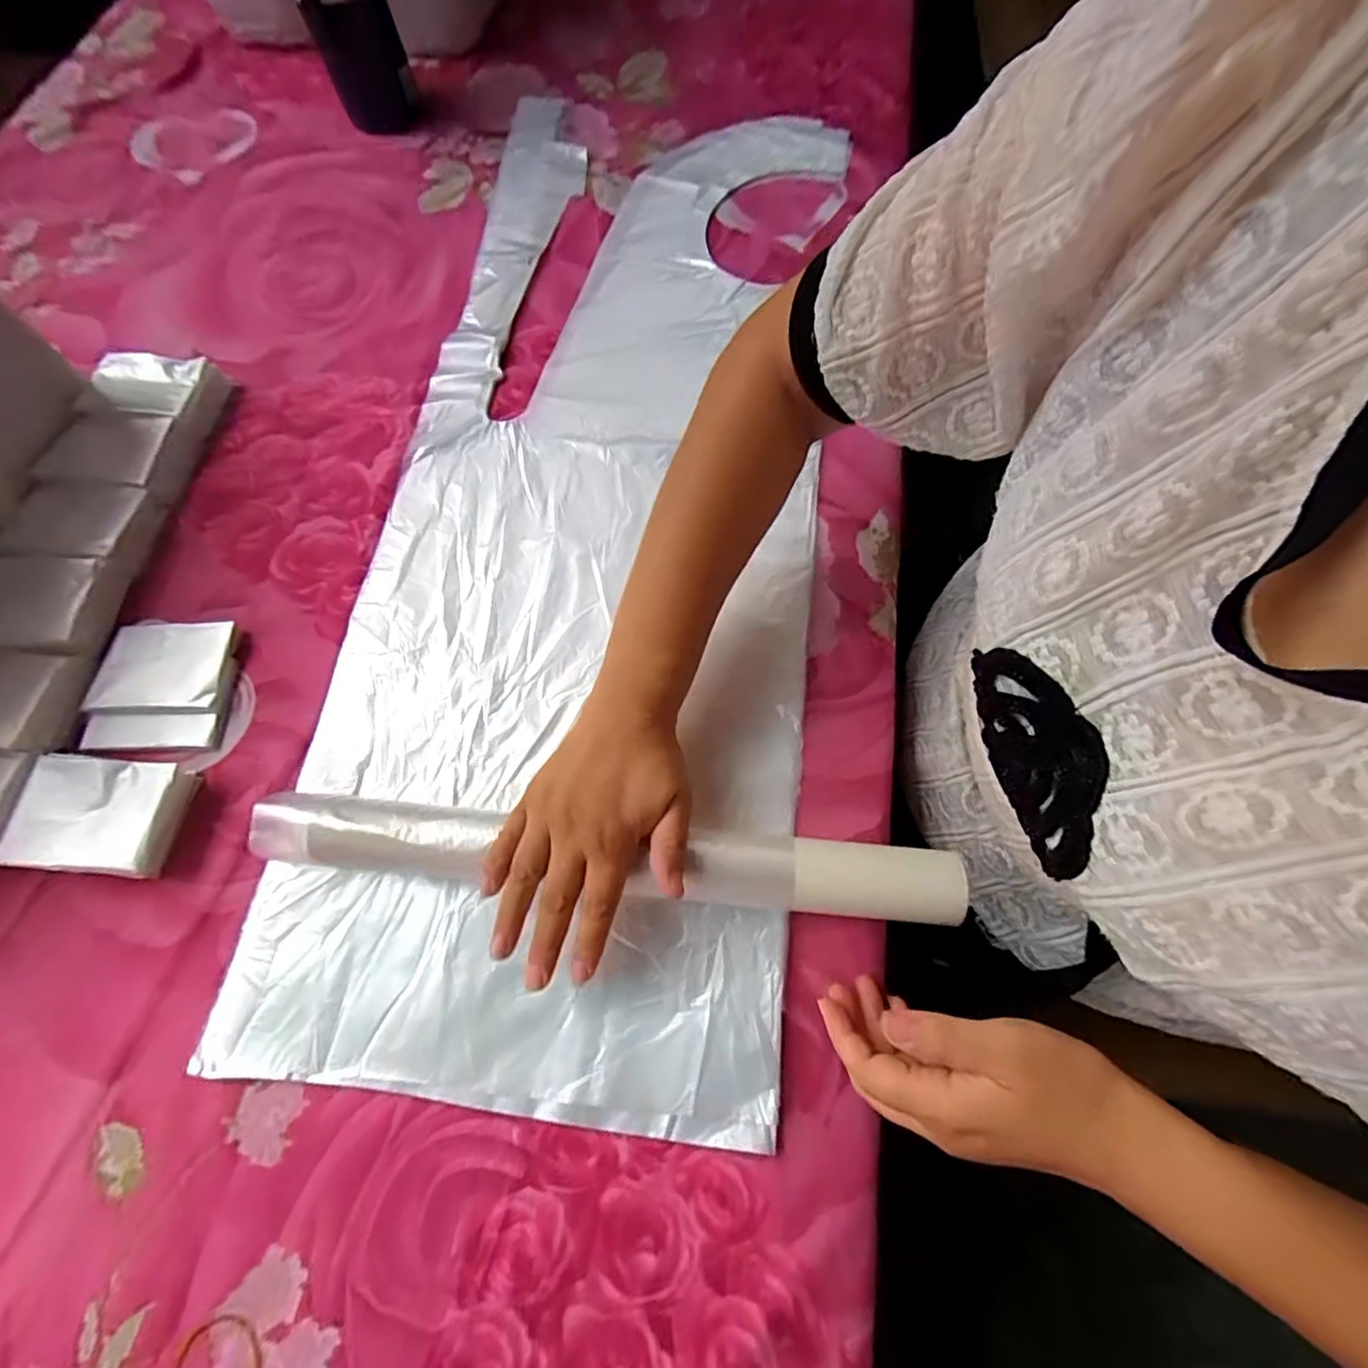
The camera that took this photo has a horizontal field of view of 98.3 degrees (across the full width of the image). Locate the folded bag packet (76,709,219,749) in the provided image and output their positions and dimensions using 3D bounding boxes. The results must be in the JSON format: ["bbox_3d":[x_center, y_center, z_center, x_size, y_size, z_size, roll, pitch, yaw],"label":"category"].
[{"bbox_3d":[-0.347,0.029,0.383,0.081,0.012,0.024,-1,69,1],"label":"folded bag packet"}]

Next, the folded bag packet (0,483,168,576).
[{"bbox_3d":[-0.432,-0.113,0.427,0.086,0.031,0.063,3,69,3],"label":"folded bag packet"}]

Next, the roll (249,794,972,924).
[{"bbox_3d":[-0.044,0.099,0.336,0.388,0.032,0.039,4,67,1],"label":"roll"}]

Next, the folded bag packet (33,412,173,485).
[{"bbox_3d":[-0.431,-0.175,0.452,0.081,0.026,0.063,4,69,3],"label":"folded bag packet"}]

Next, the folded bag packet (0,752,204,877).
[{"bbox_3d":[-0.353,0.080,0.361,0.085,0.033,0.065,4,69,3],"label":"folded bag packet"}]

